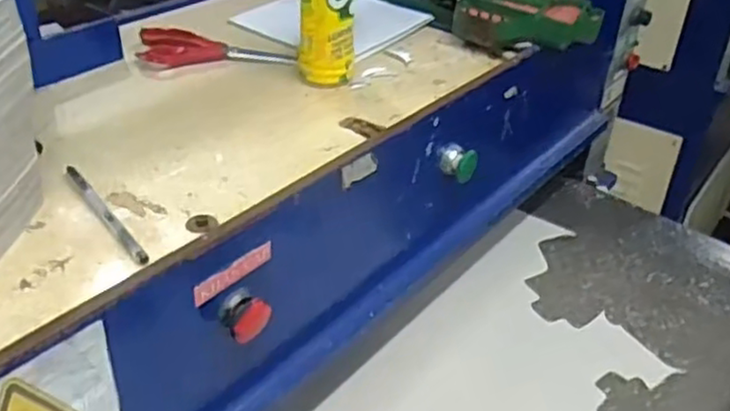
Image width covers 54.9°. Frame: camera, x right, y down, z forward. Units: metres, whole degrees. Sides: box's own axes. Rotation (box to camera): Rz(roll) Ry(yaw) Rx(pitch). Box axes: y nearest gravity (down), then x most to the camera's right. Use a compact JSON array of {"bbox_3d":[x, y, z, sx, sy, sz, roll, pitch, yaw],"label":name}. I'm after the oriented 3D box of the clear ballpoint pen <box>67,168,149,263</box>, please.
[{"bbox_3d":[-0.202,0.005,0.544,0.010,0.007,0.143,-22,42,-32],"label":"clear ballpoint pen"}]

